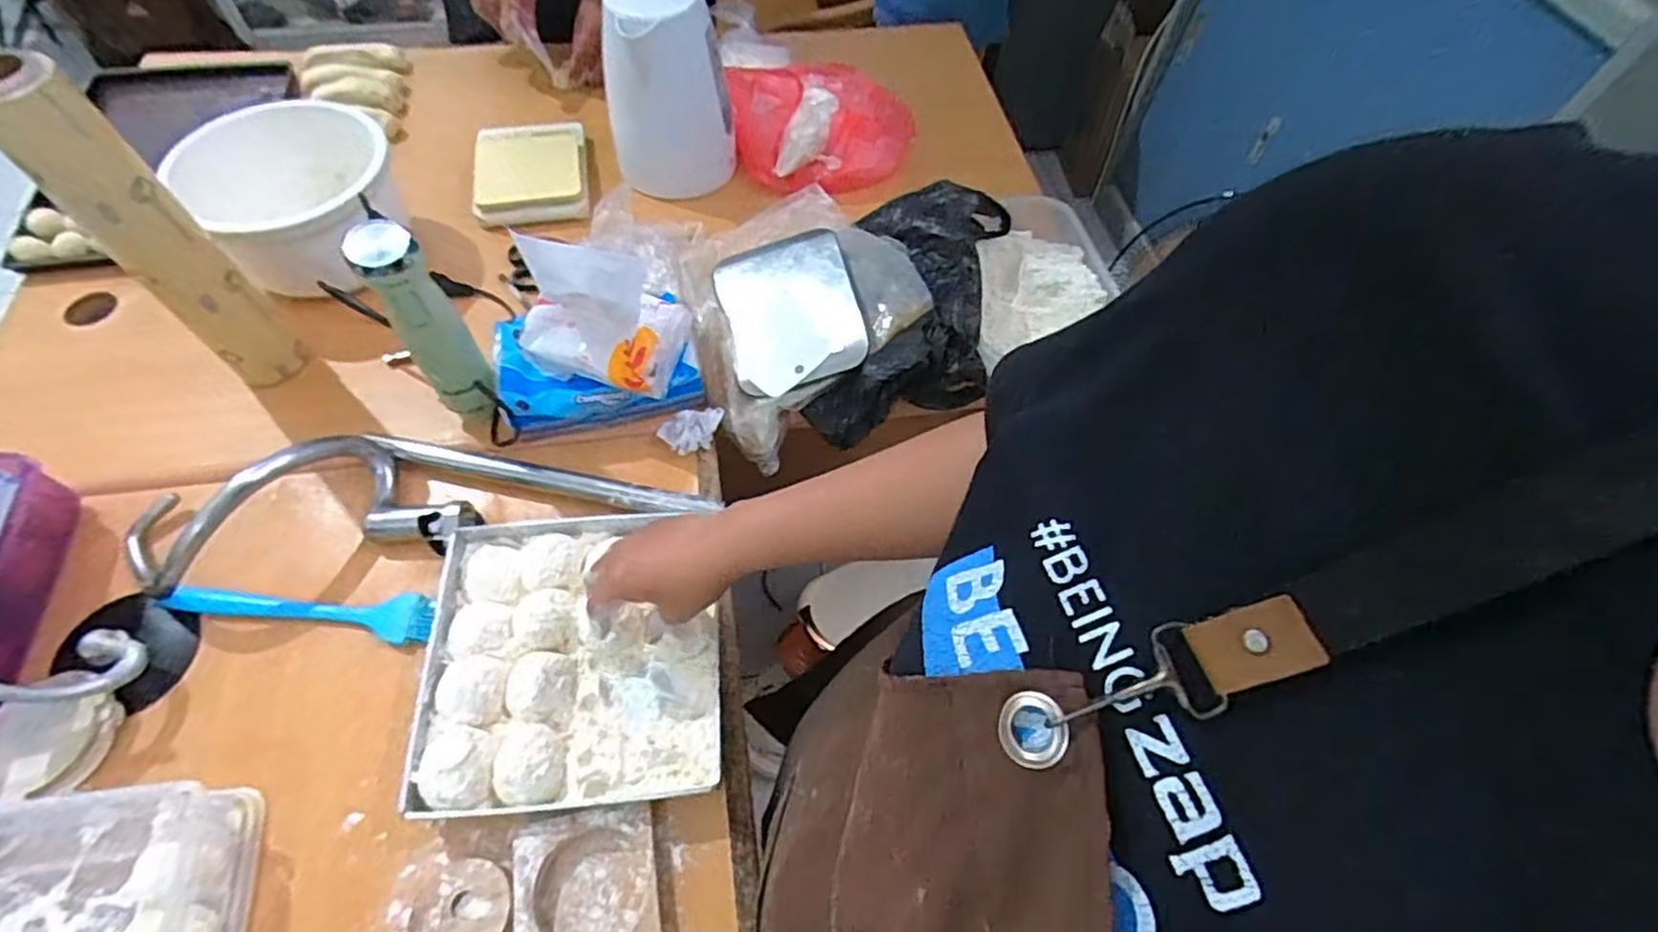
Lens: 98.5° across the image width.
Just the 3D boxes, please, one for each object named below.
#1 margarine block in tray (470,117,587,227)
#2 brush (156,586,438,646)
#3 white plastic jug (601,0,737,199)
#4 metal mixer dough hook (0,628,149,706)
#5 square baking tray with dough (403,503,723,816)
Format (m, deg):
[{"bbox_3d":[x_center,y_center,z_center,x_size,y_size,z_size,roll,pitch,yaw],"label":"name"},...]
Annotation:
[{"bbox_3d":[-0.363,-0.360,0.871,0.130,0.025,0.160,-8,60,-9],"label":"margarine block in tray"},{"bbox_3d":[-0.440,0.118,0.602,0.212,0.025,0.041,7,59,1],"label":"brush"},{"bbox_3d":[-0.192,-0.446,0.844,0.138,0.225,0.110,-8,60,-9],"label":"white plastic jug"},{"bbox_3d":[-0.582,0.130,0.511,0.051,0.141,0.072,-9,56,27],"label":"metal mixer dough hook"},{"bbox_3d":[-0.204,0.145,0.582,0.222,0.040,0.236,-5,61,-5],"label":"square baking tray with dough"}]

